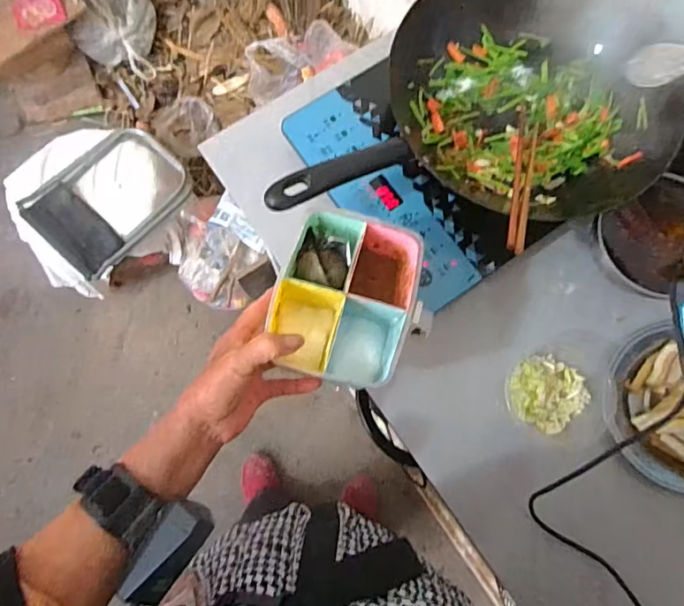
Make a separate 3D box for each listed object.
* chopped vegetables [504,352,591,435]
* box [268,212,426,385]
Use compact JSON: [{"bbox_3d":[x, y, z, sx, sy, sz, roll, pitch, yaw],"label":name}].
[{"bbox_3d":[0.225,0.100,0.541,0.097,0.034,0.085,-18,79,-5],"label":"chopped vegetables"},{"bbox_3d":[0.003,-0.001,0.444,0.113,0.073,0.139,13,77,2],"label":"box"}]

